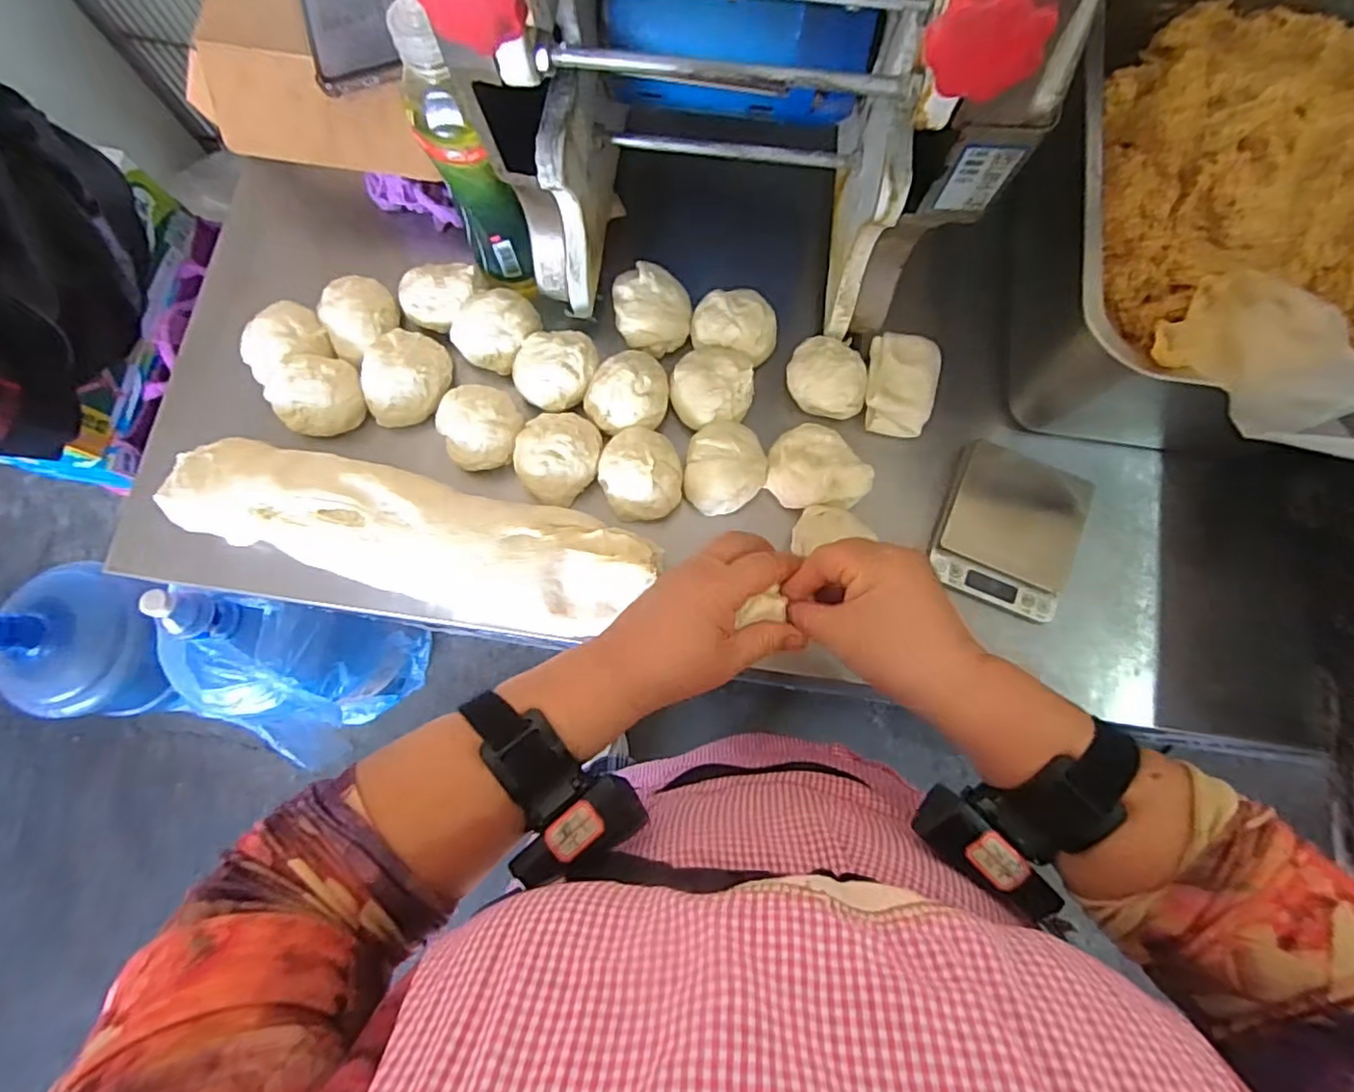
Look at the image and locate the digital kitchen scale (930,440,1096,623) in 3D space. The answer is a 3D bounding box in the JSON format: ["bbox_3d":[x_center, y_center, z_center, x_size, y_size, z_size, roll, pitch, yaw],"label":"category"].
[{"bbox_3d":[0.270,-0.012,0.506,0.106,0.017,0.122,22,78,5],"label":"digital kitchen scale"}]

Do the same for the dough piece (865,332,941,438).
[{"bbox_3d":[0.186,-0.134,0.522,0.054,0.029,0.079,9,77,2],"label":"dough piece"}]

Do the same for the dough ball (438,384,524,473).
[{"bbox_3d":[-0.160,-0.096,0.519,0.062,0.046,0.066,0,77,0],"label":"dough ball"}]

